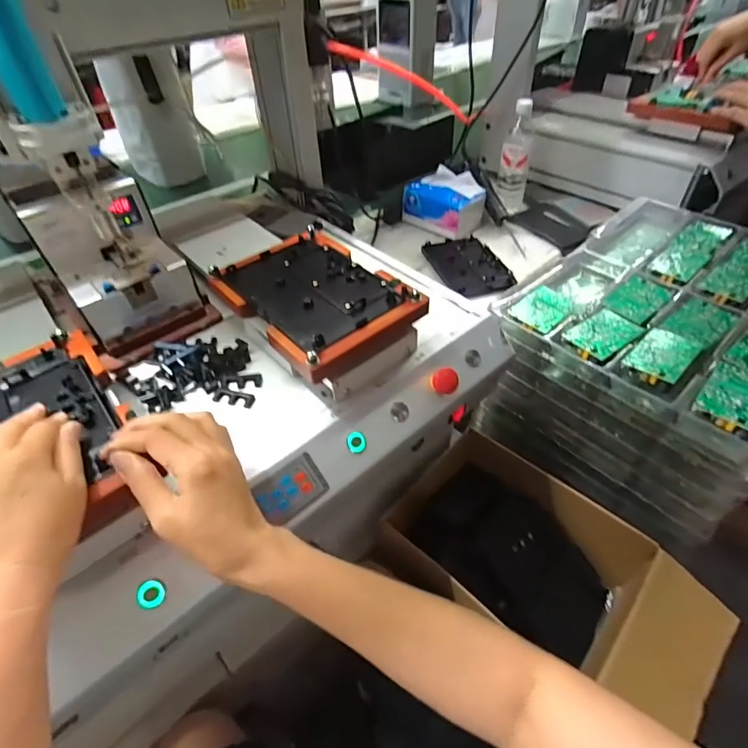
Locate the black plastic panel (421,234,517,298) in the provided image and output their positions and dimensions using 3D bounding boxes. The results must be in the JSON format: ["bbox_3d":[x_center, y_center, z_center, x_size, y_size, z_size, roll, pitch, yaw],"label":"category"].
[{"bbox_3d":[0.188,-0.214,0.854,0.133,0.013,0.201,-14,47,-10],"label":"black plastic panel"}]

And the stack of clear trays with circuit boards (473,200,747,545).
[{"bbox_3d":[0.439,-0.034,0.688,0.464,0.242,0.345,-35,54,-28],"label":"stack of clear trays with circuit boards"}]

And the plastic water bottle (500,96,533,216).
[{"bbox_3d":[0.320,-0.475,0.964,0.073,0.239,0.082,10,47,13],"label":"plastic water bottle"}]

